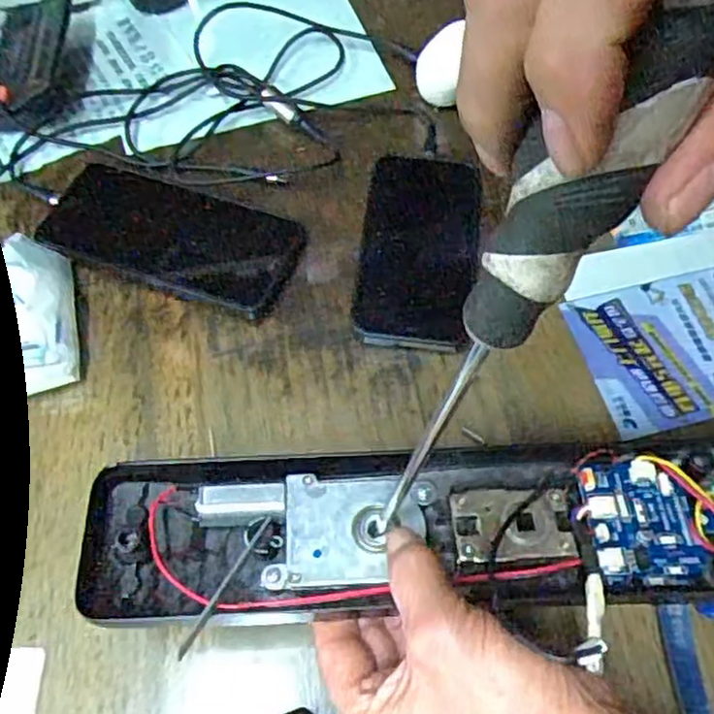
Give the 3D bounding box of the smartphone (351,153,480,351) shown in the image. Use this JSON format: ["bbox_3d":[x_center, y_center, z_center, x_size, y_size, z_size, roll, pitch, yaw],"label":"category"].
[{"bbox_3d":[0.041,-0.070,0.461,0.074,0.014,0.145,5,63,4],"label":"smartphone"}]

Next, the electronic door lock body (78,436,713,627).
[{"bbox_3d":[0.083,0.075,0.326,0.405,0.028,0.076,-3,62,0],"label":"electronic door lock body"}]

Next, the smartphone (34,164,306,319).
[{"bbox_3d":[-0.123,-0.081,0.472,0.169,0.016,0.076,18,65,11],"label":"smartphone"}]

